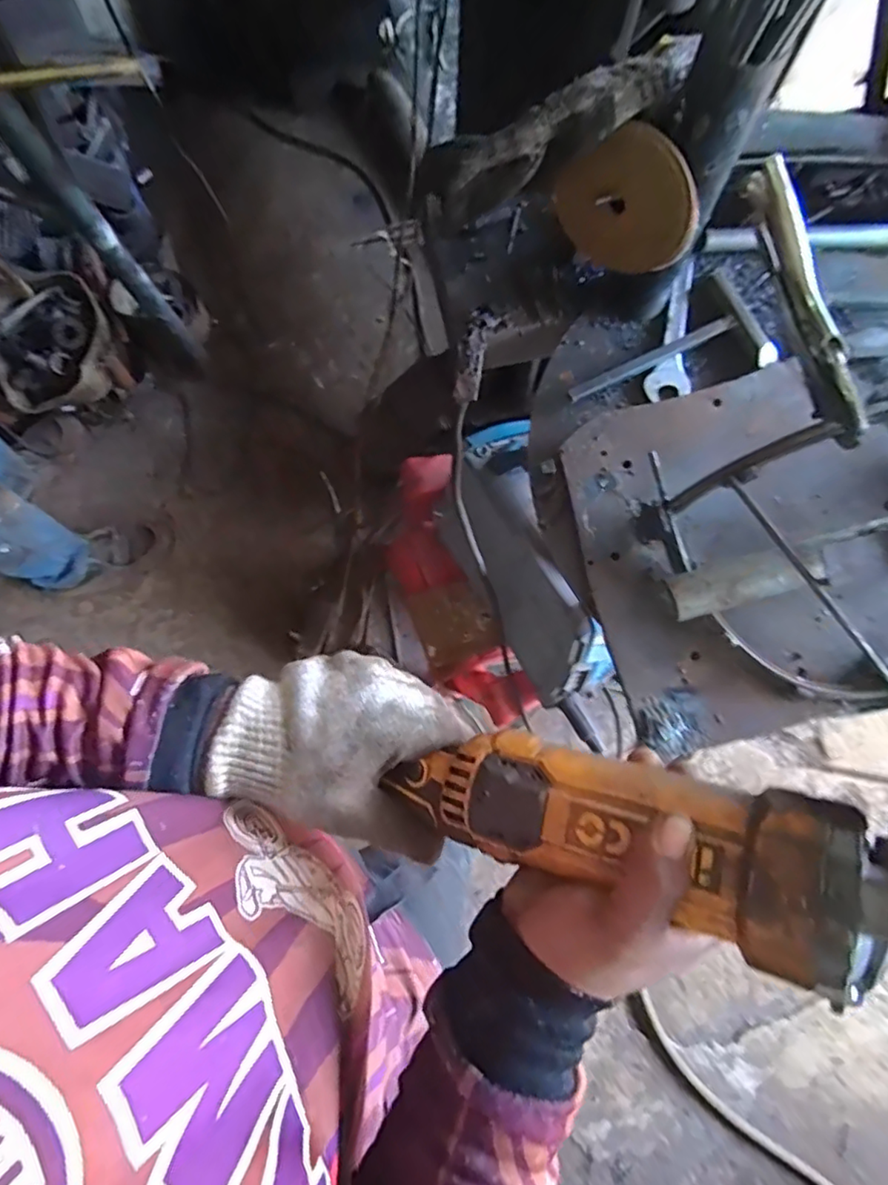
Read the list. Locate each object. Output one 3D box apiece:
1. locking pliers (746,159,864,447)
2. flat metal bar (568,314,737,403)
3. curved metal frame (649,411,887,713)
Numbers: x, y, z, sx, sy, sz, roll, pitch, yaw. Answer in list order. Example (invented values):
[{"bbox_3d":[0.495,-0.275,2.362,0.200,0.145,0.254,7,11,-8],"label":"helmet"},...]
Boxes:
[{"bbox_3d":[0.225,-0.178,0.363,0.015,0.042,0.174,-17,77,1],"label":"locking pliers"},{"bbox_3d":[0.183,-0.207,0.520,0.161,0.011,0.013,-26,77,-1],"label":"flat metal bar"},{"bbox_3d":[0.262,-0.019,0.409,0.140,0.126,0.229,-27,77,-1],"label":"curved metal frame"}]

